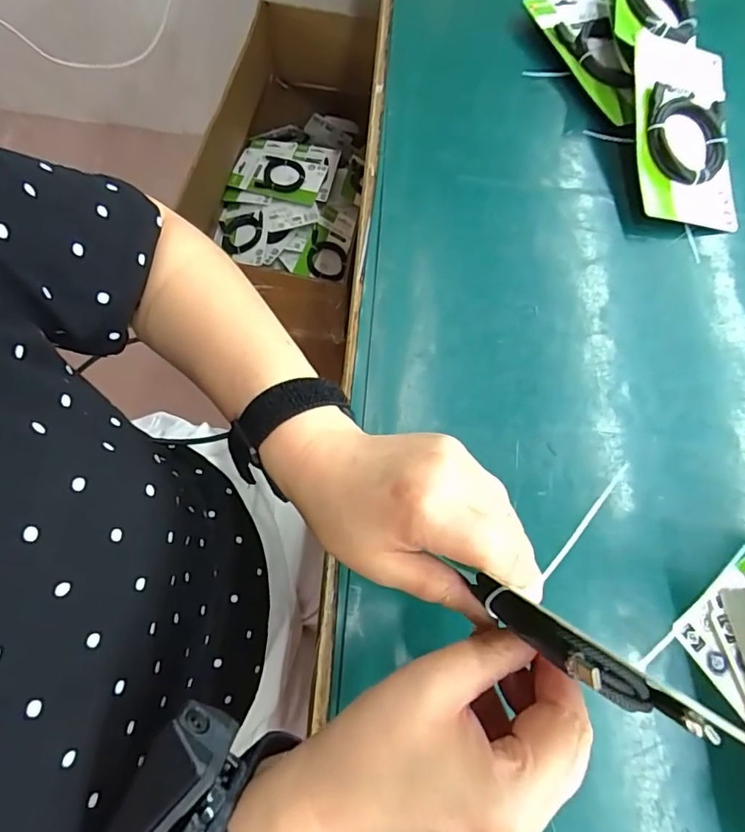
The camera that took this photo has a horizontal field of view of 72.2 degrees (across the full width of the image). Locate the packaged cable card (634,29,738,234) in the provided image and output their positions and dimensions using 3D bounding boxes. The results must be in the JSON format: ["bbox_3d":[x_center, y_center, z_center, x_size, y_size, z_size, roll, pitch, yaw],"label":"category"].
[{"bbox_3d":[0.287,-0.263,0.471,0.091,0.024,0.183,-1,81,-3],"label":"packaged cable card"}]

